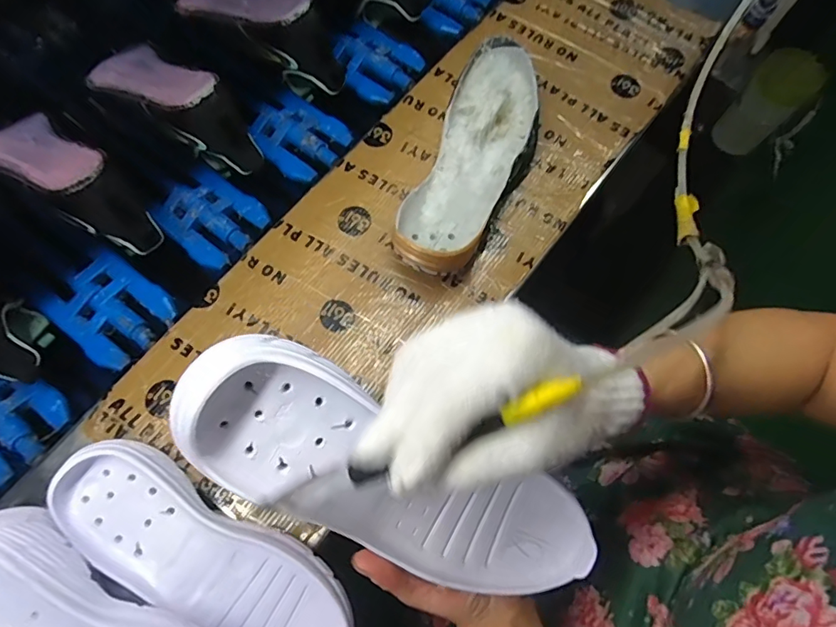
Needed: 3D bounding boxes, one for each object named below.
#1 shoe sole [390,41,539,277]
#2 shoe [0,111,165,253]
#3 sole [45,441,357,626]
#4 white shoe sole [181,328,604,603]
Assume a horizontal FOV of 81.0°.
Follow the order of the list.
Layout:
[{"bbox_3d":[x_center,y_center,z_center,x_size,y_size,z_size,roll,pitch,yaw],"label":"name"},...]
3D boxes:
[{"bbox_3d":[0.057,-0.145,0.488,0.099,0.062,0.255,19,74,6],"label":"shoe sole"},{"bbox_3d":[-0.347,-0.140,0.482,0.199,0.086,0.076,29,75,8],"label":"shoe"},{"bbox_3d":[-0.166,0.191,0.381,0.256,0.042,0.087,31,75,9],"label":"sole"},{"bbox_3d":[-0.011,0.104,0.289,0.263,0.039,0.085,32,73,-16],"label":"white shoe sole"}]

